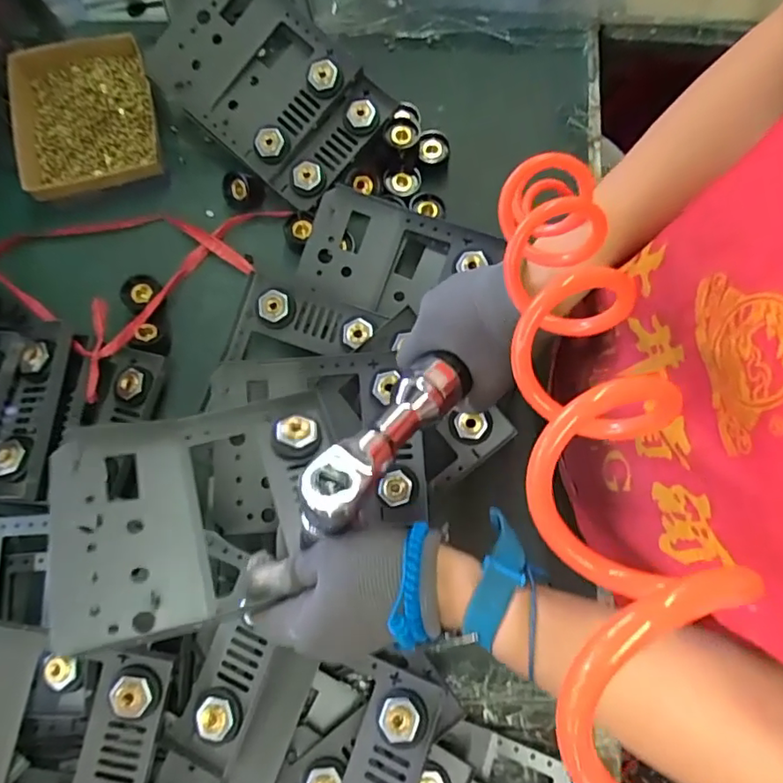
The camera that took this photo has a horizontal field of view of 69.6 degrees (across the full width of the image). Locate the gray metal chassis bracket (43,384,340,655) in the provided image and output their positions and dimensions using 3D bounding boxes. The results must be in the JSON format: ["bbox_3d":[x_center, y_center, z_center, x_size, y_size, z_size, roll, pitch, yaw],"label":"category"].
[{"bbox_3d":[-0.124,0.083,0.379,0.178,0.040,0.155,-5,51,-15],"label":"gray metal chassis bracket"}]

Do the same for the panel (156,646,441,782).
[{"bbox_3d":[-0.071,0.265,0.419,0.176,0.051,0.154,20,76,5],"label":"panel"}]

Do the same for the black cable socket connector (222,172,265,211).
[{"bbox_3d":[-0.155,-0.210,0.595,0.040,0.033,0.034,-13,75,-4],"label":"black cable socket connector"}]

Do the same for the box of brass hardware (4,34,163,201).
[{"bbox_3d":[-0.329,-0.294,0.606,0.142,0.030,0.183,-13,75,-4],"label":"box of brass hardware"}]

